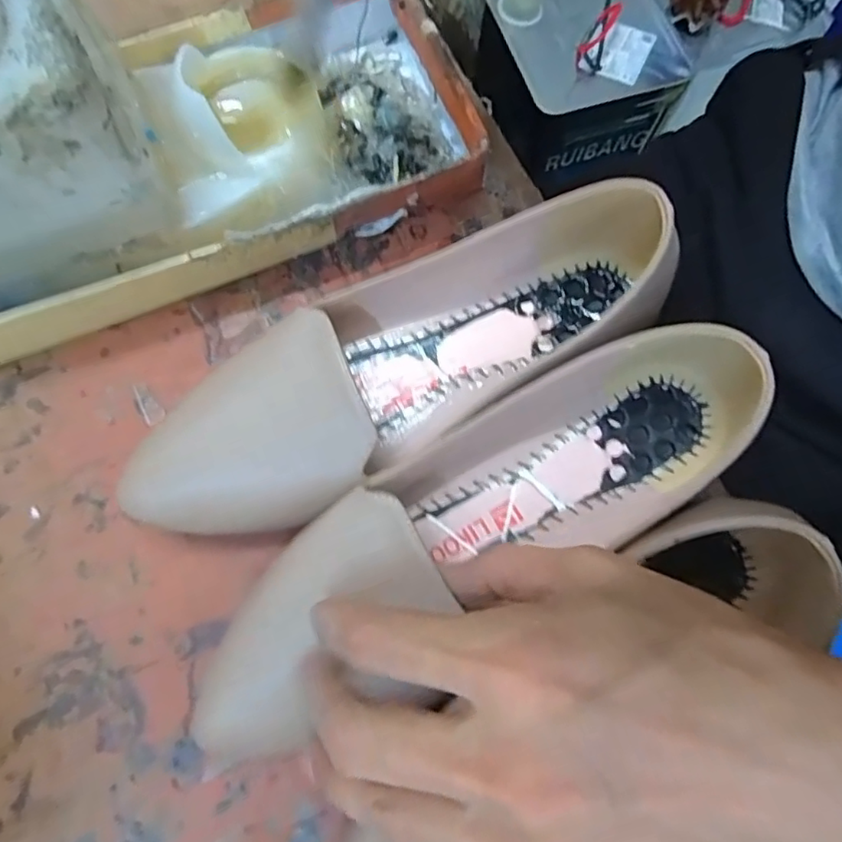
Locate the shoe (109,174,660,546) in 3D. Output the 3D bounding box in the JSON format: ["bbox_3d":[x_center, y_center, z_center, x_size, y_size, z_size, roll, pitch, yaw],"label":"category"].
[{"bbox_3d":[-0.003,-0.029,0.261,0.272,0.080,0.079,-28,77,-8],"label":"shoe"}]

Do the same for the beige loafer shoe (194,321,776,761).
[{"bbox_3d":[0.036,0.034,0.234,0.282,0.083,0.075,-28,78,-12],"label":"beige loafer shoe"}]

